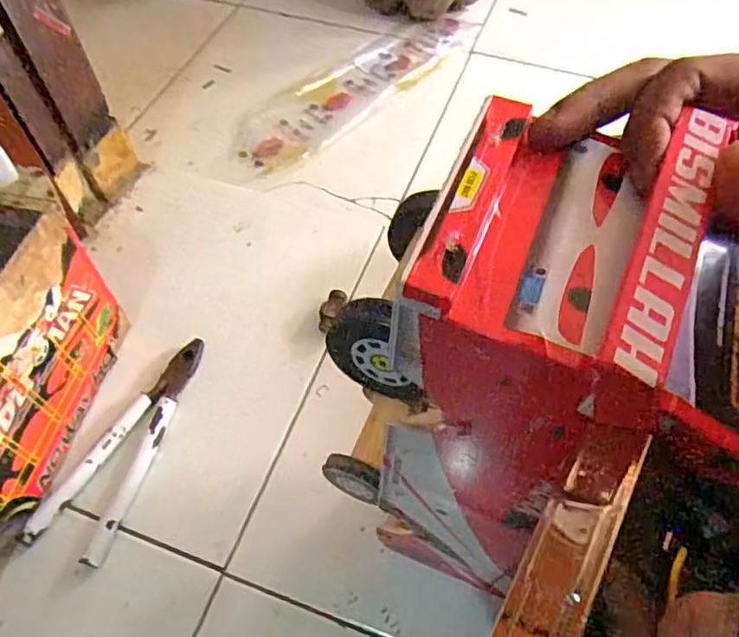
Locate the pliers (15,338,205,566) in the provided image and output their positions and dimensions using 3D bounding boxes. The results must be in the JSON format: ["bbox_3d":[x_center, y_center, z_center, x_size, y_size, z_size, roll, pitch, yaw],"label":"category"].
[{"bbox_3d":[-0.218,0.106,0.529,0.070,0.015,0.210,16,58,10],"label":"pliers"}]

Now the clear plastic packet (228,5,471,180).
[{"bbox_3d":[-0.022,-0.335,0.842,0.469,0.021,0.114,-40,66,-20],"label":"clear plastic packet"}]

